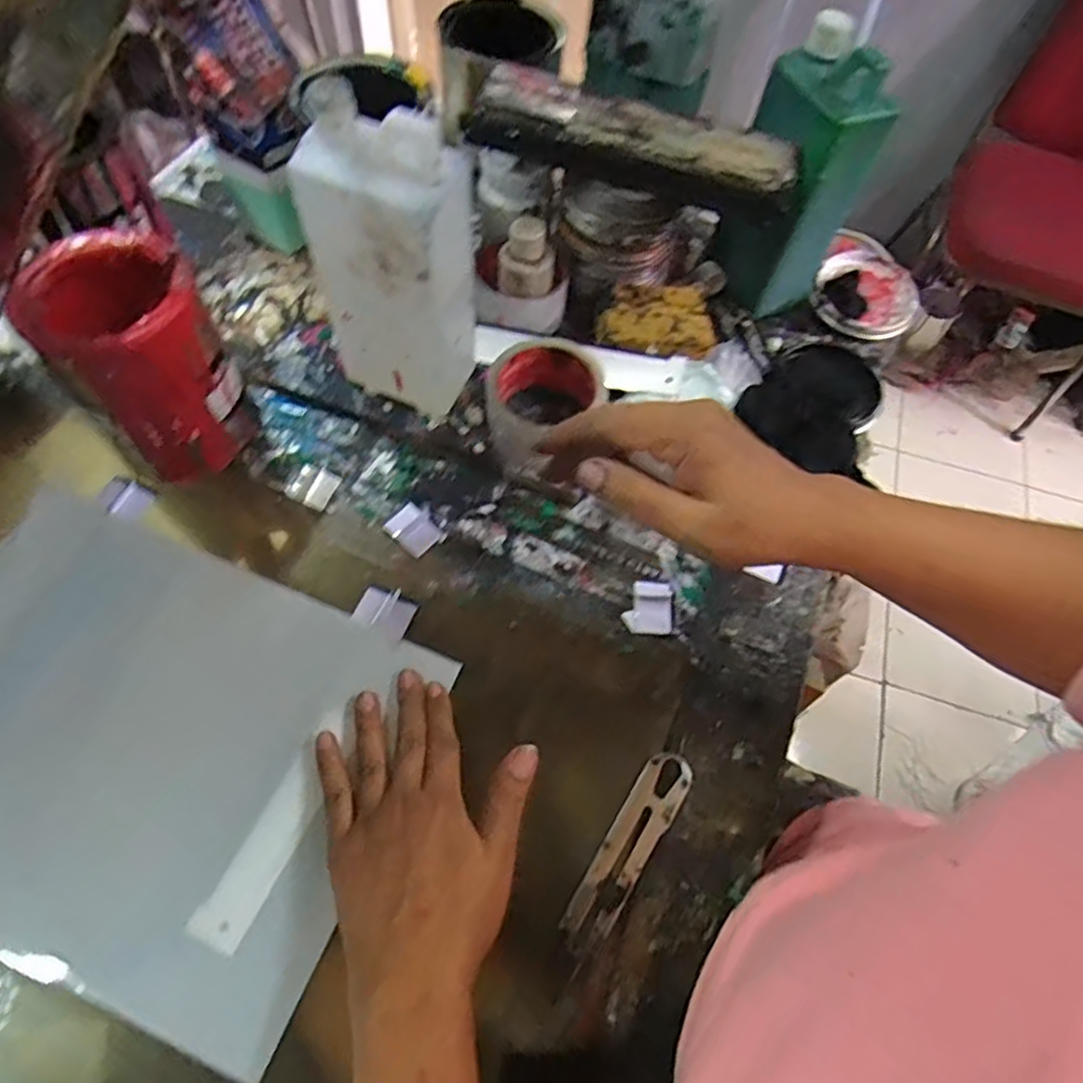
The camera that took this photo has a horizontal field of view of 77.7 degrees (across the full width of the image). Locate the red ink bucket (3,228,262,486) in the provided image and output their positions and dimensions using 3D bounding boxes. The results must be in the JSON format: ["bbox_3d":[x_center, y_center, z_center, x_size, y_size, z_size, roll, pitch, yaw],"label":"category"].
[{"bbox_3d":[-0.283,-0.126,0.485,0.105,0.147,0.111,-34,68,-20],"label":"red ink bucket"}]

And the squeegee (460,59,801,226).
[{"bbox_3d":[0.069,-0.301,0.510,0.245,0.031,0.074,16,61,5],"label":"squeegee"}]

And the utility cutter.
[{"bbox_3d":[0.056,0.189,0.422,0.031,0.005,0.125,32,64,13],"label":"utility cutter"}]

